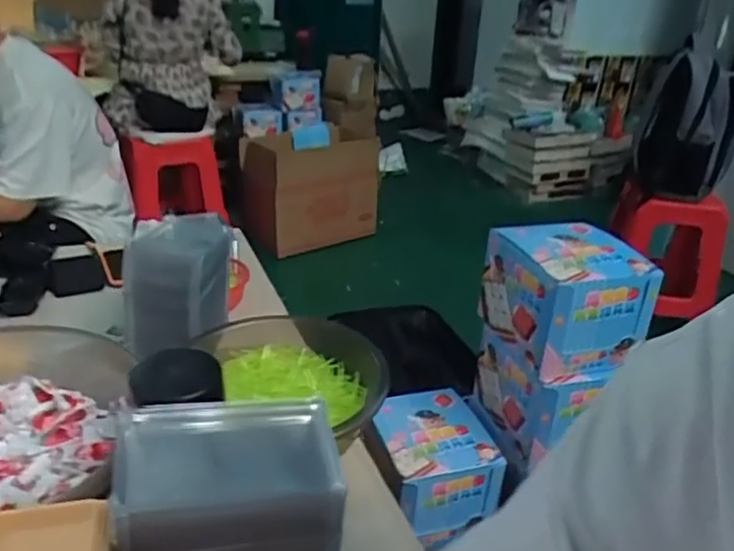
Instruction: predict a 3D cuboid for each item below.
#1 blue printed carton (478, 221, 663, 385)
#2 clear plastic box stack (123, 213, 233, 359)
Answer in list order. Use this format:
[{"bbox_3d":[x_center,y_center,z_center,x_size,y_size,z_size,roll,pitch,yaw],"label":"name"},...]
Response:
[{"bbox_3d":[0.253,0.023,0.832,0.157,0.126,0.175,-5,28,-17],"label":"blue printed carton"},{"bbox_3d":[-0.211,0.000,0.732,0.092,0.112,0.160,4,26,1],"label":"clear plastic box stack"}]

